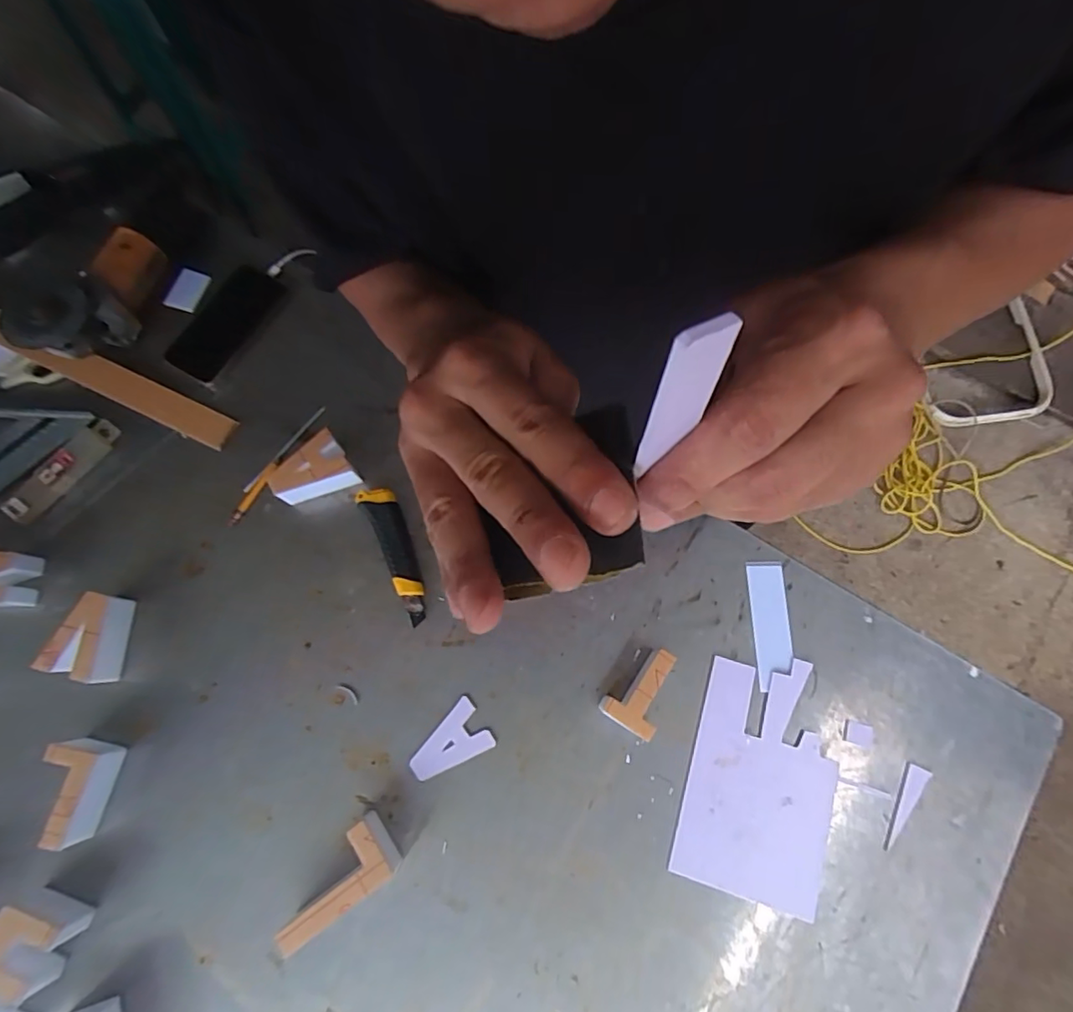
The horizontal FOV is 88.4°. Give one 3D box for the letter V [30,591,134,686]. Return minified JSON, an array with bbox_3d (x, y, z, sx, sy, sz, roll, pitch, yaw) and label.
[{"bbox_3d":[-0.457,0.135,0.567,0.060,0.048,0.086,4,75,2],"label":"letter V"}]

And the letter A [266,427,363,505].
[{"bbox_3d":[-0.250,-0.042,0.622,0.089,0.048,0.059,-18,76,-4],"label":"letter A"}]

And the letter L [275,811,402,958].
[{"bbox_3d":[-0.186,0.346,0.510,0.111,0.046,0.057,-36,77,-8],"label":"letter L"}]

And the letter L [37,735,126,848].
[{"bbox_3d":[-0.443,0.273,0.530,0.051,0.053,0.090,11,75,4],"label":"letter L"}]

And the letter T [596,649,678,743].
[{"bbox_3d":[0.104,0.181,0.553,0.050,0.045,0.083,29,77,8],"label":"letter T"}]

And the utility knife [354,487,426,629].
[{"bbox_3d":[-0.150,0.051,0.604,0.038,0.019,0.155,-26,76,-6],"label":"utility knife"}]

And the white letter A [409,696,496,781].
[{"bbox_3d":[-0.091,0.241,0.561,0.082,0.004,0.053,-33,77,-8],"label":"white letter A"}]

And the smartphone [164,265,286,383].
[{"bbox_3d":[-0.385,-0.228,0.682,0.078,0.012,0.156,29,77,8],"label":"smartphone"}]

